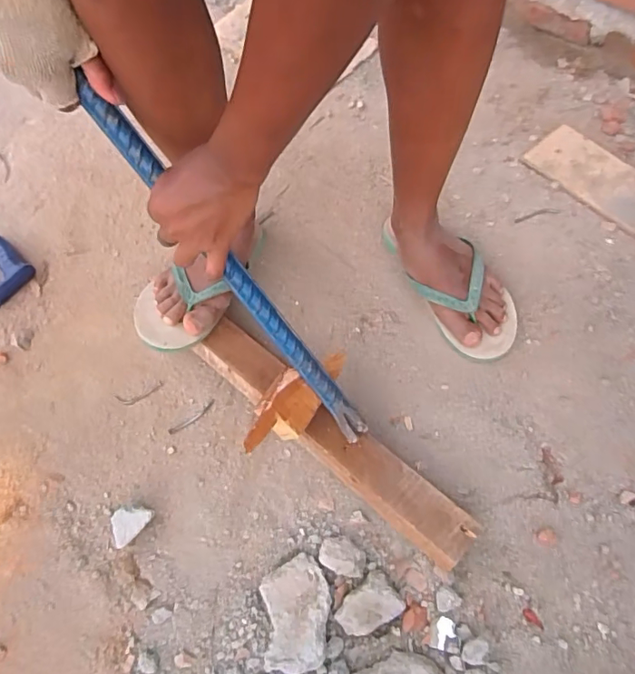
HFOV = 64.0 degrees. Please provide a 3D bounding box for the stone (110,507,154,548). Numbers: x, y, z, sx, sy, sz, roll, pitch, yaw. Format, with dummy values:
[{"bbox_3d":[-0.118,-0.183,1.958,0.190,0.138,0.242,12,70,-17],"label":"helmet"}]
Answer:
[{"bbox_3d":[-0.215,0.222,0.598,0.043,0.028,0.039,-14,61,-5],"label":"stone"}]

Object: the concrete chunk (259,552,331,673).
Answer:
[{"bbox_3d":[-0.022,0.290,0.535,0.070,0.026,0.105,-8,61,-2],"label":"concrete chunk"}]

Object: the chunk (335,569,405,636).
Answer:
[{"bbox_3d":[0.054,0.286,0.537,0.066,0.022,0.046,-35,65,-16],"label":"chunk"}]

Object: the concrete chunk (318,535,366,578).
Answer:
[{"bbox_3d":[0.029,0.246,0.568,0.052,0.024,0.037,27,65,16],"label":"concrete chunk"}]

